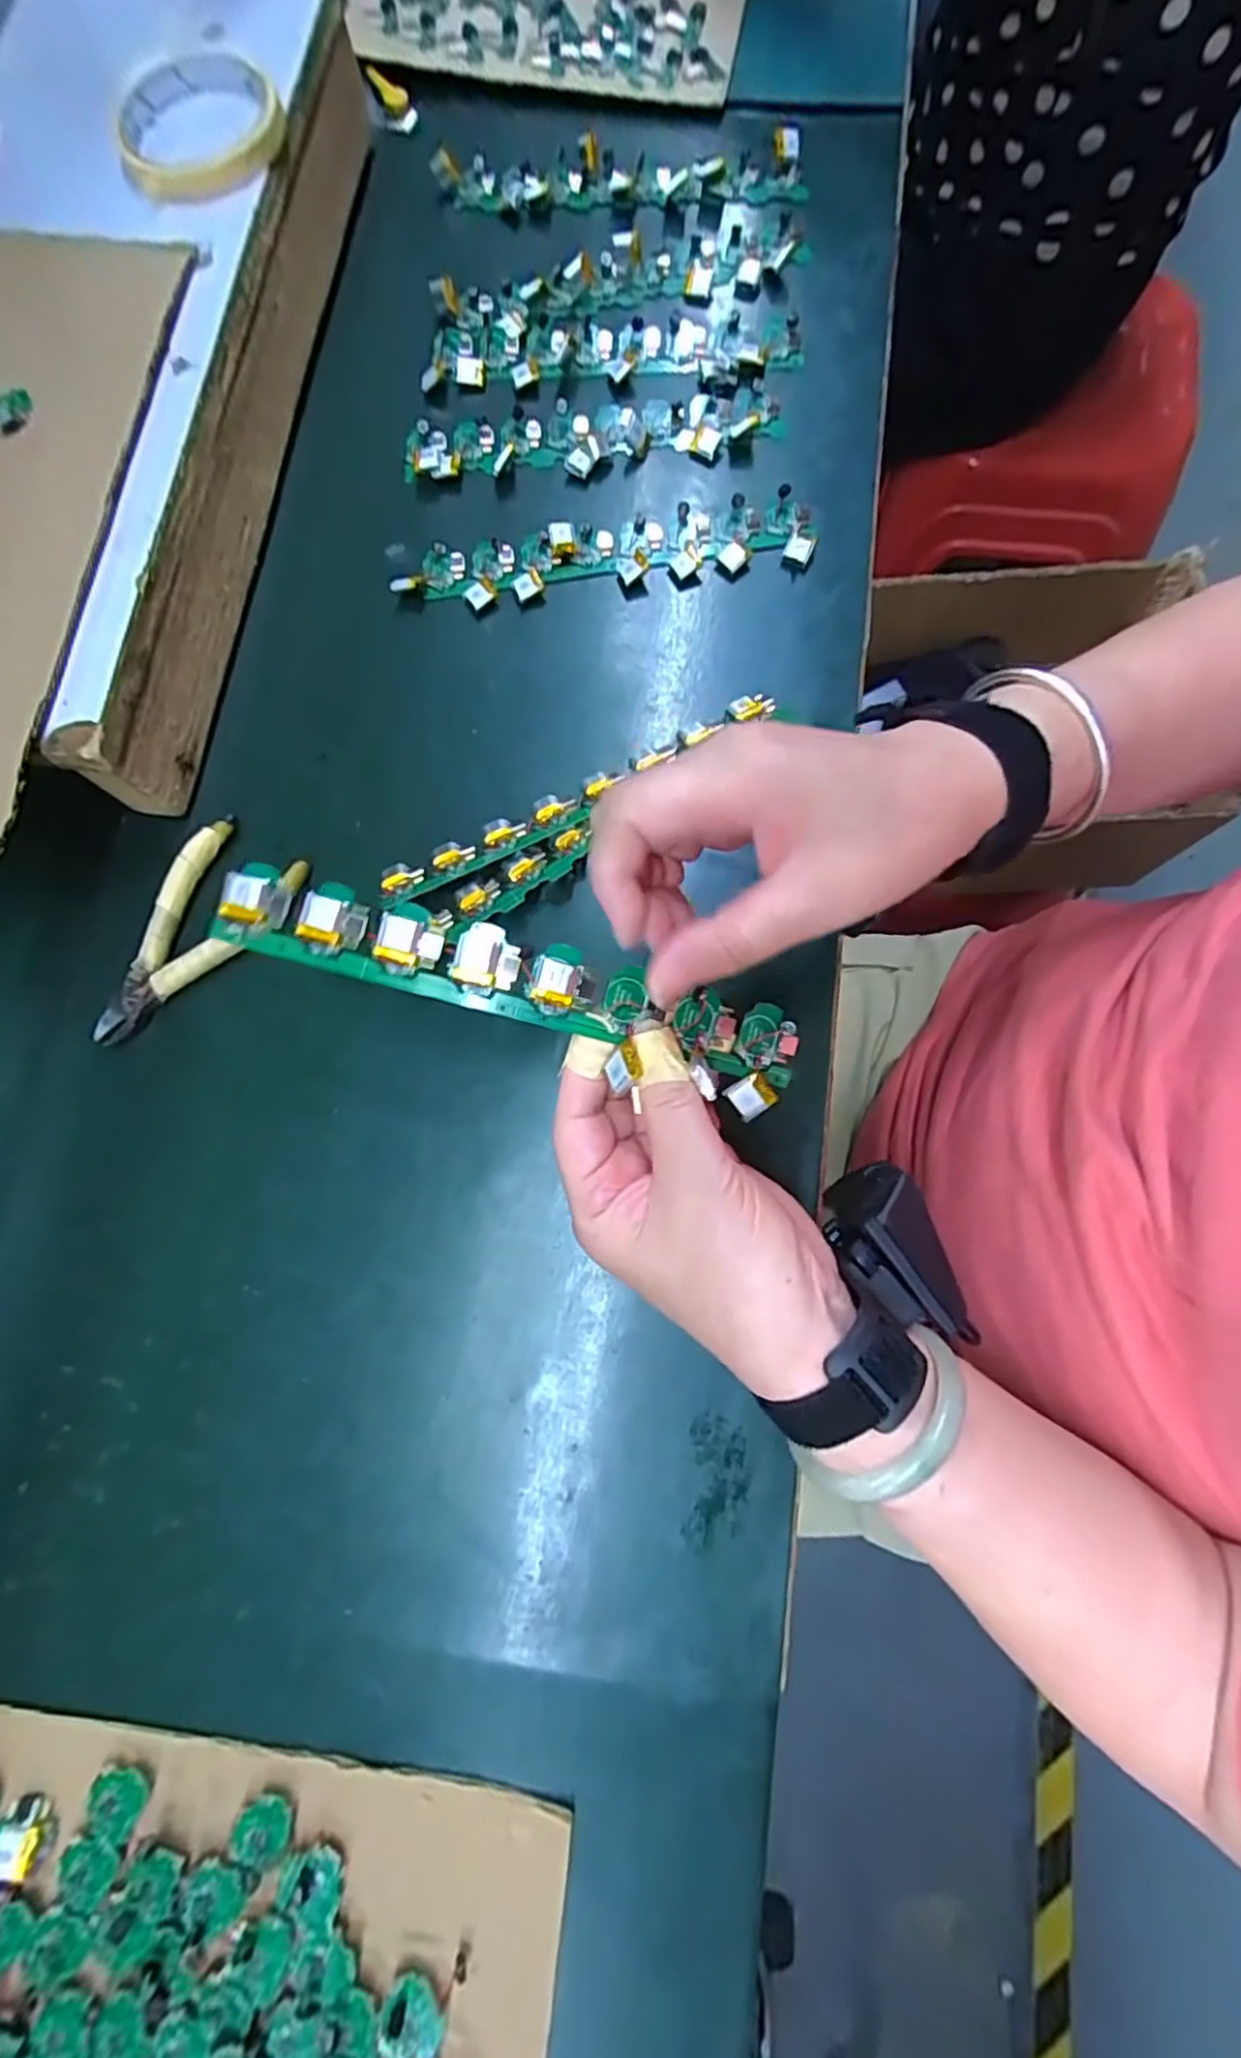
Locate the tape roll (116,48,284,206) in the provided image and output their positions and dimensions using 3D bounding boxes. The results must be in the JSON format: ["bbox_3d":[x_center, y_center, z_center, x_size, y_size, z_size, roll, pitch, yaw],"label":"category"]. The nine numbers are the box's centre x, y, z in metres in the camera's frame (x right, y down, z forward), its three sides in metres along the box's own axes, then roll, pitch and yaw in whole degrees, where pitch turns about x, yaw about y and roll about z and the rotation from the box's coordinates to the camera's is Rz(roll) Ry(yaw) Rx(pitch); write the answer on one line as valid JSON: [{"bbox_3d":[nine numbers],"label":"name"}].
[{"bbox_3d":[-0.220,-0.473,0.358,0.083,0.014,0.101,-10,79,1],"label":"tape roll"}]

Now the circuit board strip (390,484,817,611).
[{"bbox_3d":[-0.008,-0.266,0.381,0.227,0.012,0.046,-9,78,-2],"label":"circuit board strip"}]

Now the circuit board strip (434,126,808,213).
[{"bbox_3d":[0.000,-0.539,0.435,0.224,0.025,0.046,1,79,3],"label":"circuit board strip"}]

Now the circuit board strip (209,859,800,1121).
[{"bbox_3d":[-0.036,-0.014,0.248,0.215,0.023,0.039,16,78,-8],"label":"circuit board strip"}]

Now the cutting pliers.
[{"bbox_3d":[-0.220,-0.050,0.342,0.061,0.013,0.127,41,81,7],"label":"cutting pliers"}]

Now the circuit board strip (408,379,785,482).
[{"bbox_3d":[-0.016,-0.347,0.399,0.217,0.016,0.046,-8,78,-2],"label":"circuit board strip"}]

